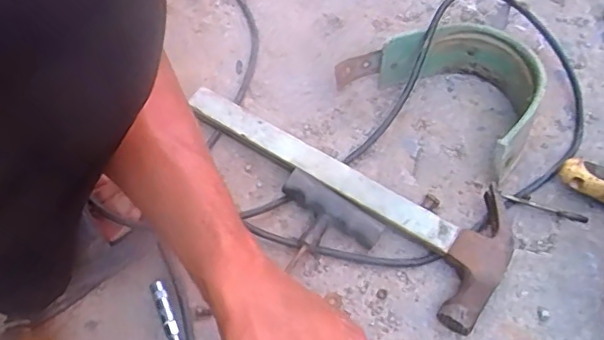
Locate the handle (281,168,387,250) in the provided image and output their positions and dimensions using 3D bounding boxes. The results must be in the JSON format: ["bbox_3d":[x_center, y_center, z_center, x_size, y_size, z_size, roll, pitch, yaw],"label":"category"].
[{"bbox_3d":[0.028,0.035,0.511,0.094,0.026,0.025,30,63,16],"label":"handle"}]

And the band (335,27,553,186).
[{"bbox_3d":[0.145,-0.083,0.560,0.189,0.069,0.117,40,67,21],"label":"band"}]

